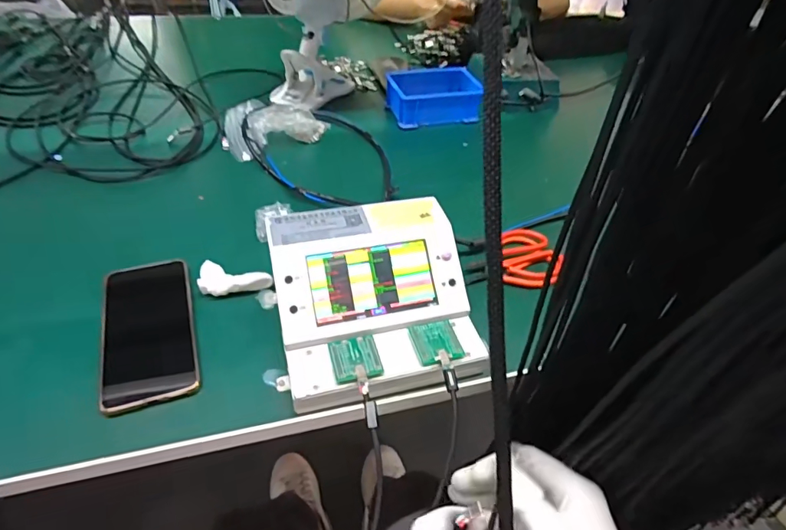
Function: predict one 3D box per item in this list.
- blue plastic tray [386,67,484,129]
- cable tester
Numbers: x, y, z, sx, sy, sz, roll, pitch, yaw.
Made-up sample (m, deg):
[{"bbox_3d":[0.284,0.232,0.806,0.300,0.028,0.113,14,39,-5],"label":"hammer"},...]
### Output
[{"bbox_3d":[0.066,-0.274,0.768,0.156,0.063,0.113,-8,47,-14],"label":"blue plastic tray"},{"bbox_3d":[-0.018,0.030,0.425,0.171,0.086,0.172,-8,46,-13],"label":"cable tester"}]

